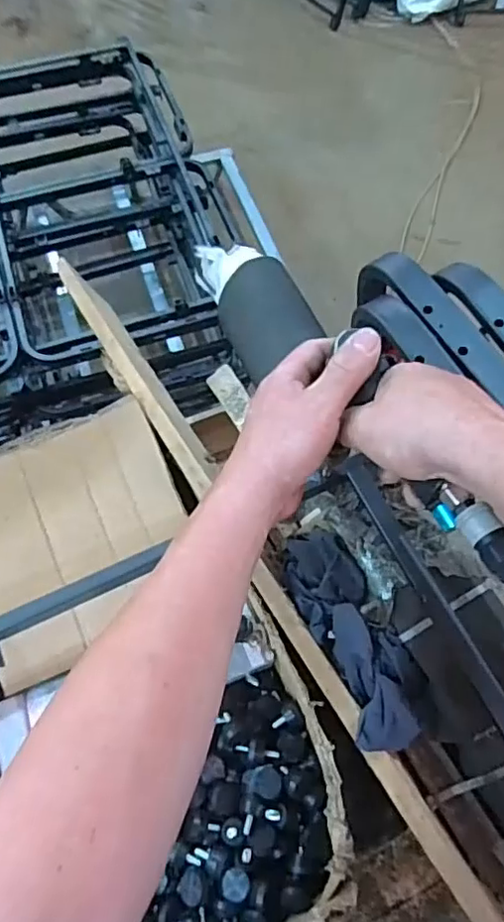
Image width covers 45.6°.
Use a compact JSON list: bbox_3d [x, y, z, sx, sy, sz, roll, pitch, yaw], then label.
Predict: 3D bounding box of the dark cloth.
[{"bbox_3d":[0.099,0.171,0.604,0.086,0.052,0.226,-22,68,-11],"label":"dark cloth"}]

